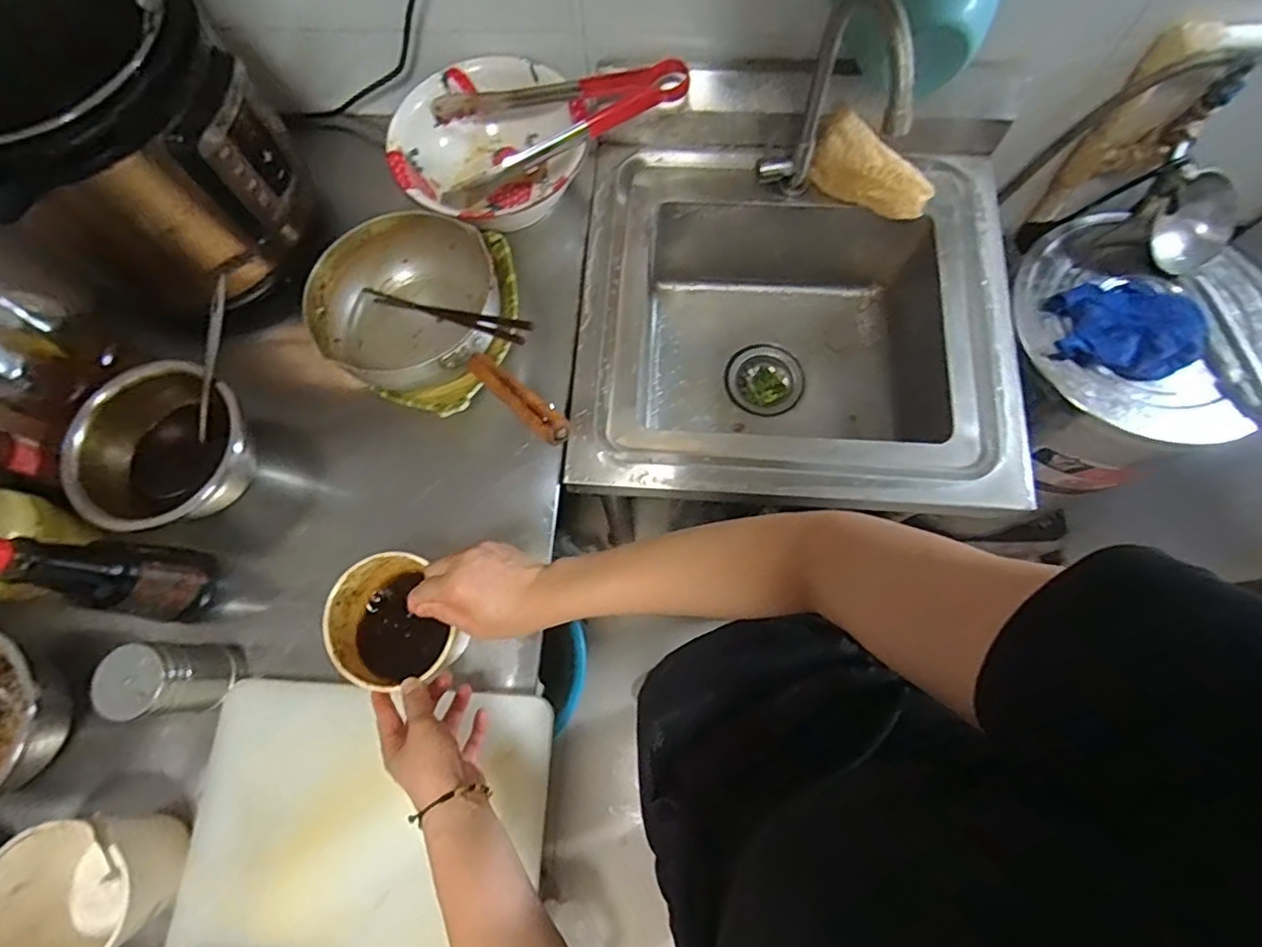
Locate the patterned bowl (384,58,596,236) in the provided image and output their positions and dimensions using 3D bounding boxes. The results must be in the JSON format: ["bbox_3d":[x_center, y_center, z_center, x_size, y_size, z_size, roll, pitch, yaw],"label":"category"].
[{"bbox_3d":[-0.163,-0.380,0.722,0.215,0.087,0.216,-1,73,2],"label":"patterned bowl"}]

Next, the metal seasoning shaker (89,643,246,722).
[{"bbox_3d":[-0.416,0.187,0.549,0.058,0.105,0.065,-3,73,1],"label":"metal seasoning shaker"}]

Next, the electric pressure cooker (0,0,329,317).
[{"bbox_3d":[-0.510,-0.318,0.622,0.229,0.242,0.279,37,78,12],"label":"electric pressure cooker"}]

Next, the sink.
[{"bbox_3d":[0.200,-0.170,0.803,0.509,0.209,0.464,4,73,3],"label":"sink"}]

